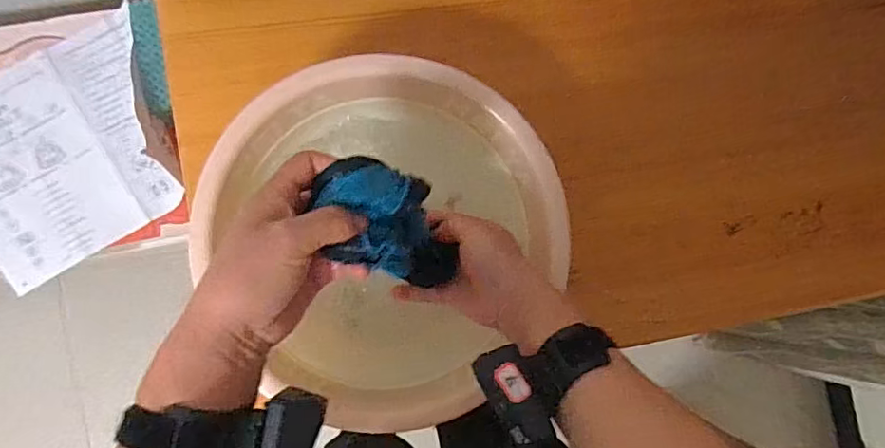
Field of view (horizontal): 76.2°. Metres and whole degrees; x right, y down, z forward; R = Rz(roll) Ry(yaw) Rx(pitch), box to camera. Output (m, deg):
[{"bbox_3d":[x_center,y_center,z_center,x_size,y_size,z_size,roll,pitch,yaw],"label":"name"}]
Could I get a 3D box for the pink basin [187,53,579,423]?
[{"bbox_3d":[-0.053,0.007,0.520,0.298,0.100,0.302,40,83,-3],"label":"pink basin"}]

